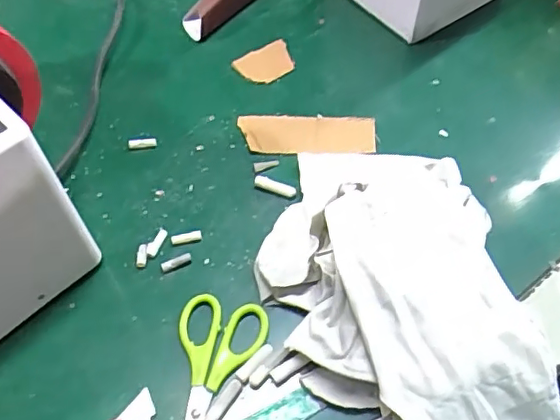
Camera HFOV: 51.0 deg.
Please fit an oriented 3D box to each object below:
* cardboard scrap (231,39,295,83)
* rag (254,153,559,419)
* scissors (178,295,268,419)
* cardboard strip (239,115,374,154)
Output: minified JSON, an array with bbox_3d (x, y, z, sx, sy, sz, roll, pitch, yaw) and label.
[{"bbox_3d":[-0.016,-0.137,0.543,0.053,0.004,0.040,-18,59,-10],"label":"cardboard scrap"},{"bbox_3d":[0.072,0.052,0.384,0.157,0.070,0.260,-14,58,-7],"label":"rag"},{"bbox_3d":[-0.050,0.117,0.379,0.058,0.007,0.129,10,58,8],"label":"scissors"},{"bbox_3d":[0.022,-0.063,0.494,0.114,0.012,0.045,5,58,5],"label":"cardboard strip"}]

